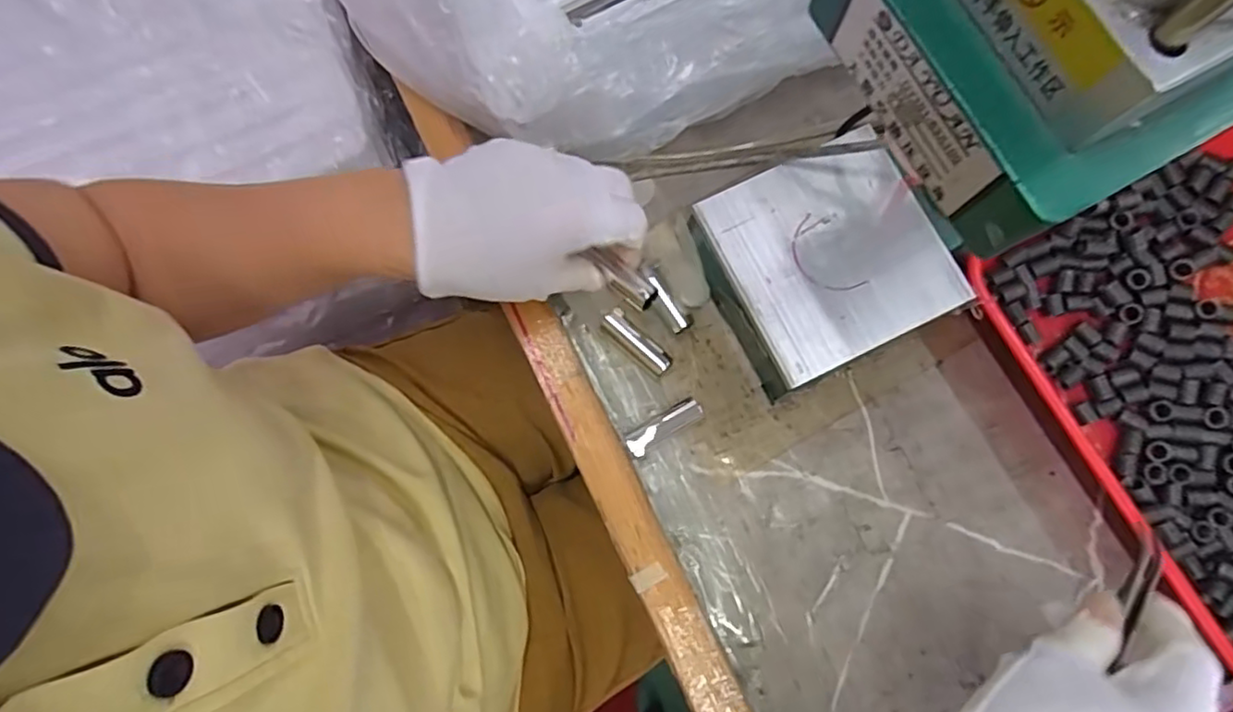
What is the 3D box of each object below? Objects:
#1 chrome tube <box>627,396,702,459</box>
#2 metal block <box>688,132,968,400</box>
[{"bbox_3d":[0.029,0.044,0.397,0.050,0.016,0.015,-31,81,-4],"label":"chrome tube"},{"bbox_3d":[0.124,-0.055,0.395,0.122,0.055,0.119,-26,81,-4],"label":"metal block"}]

